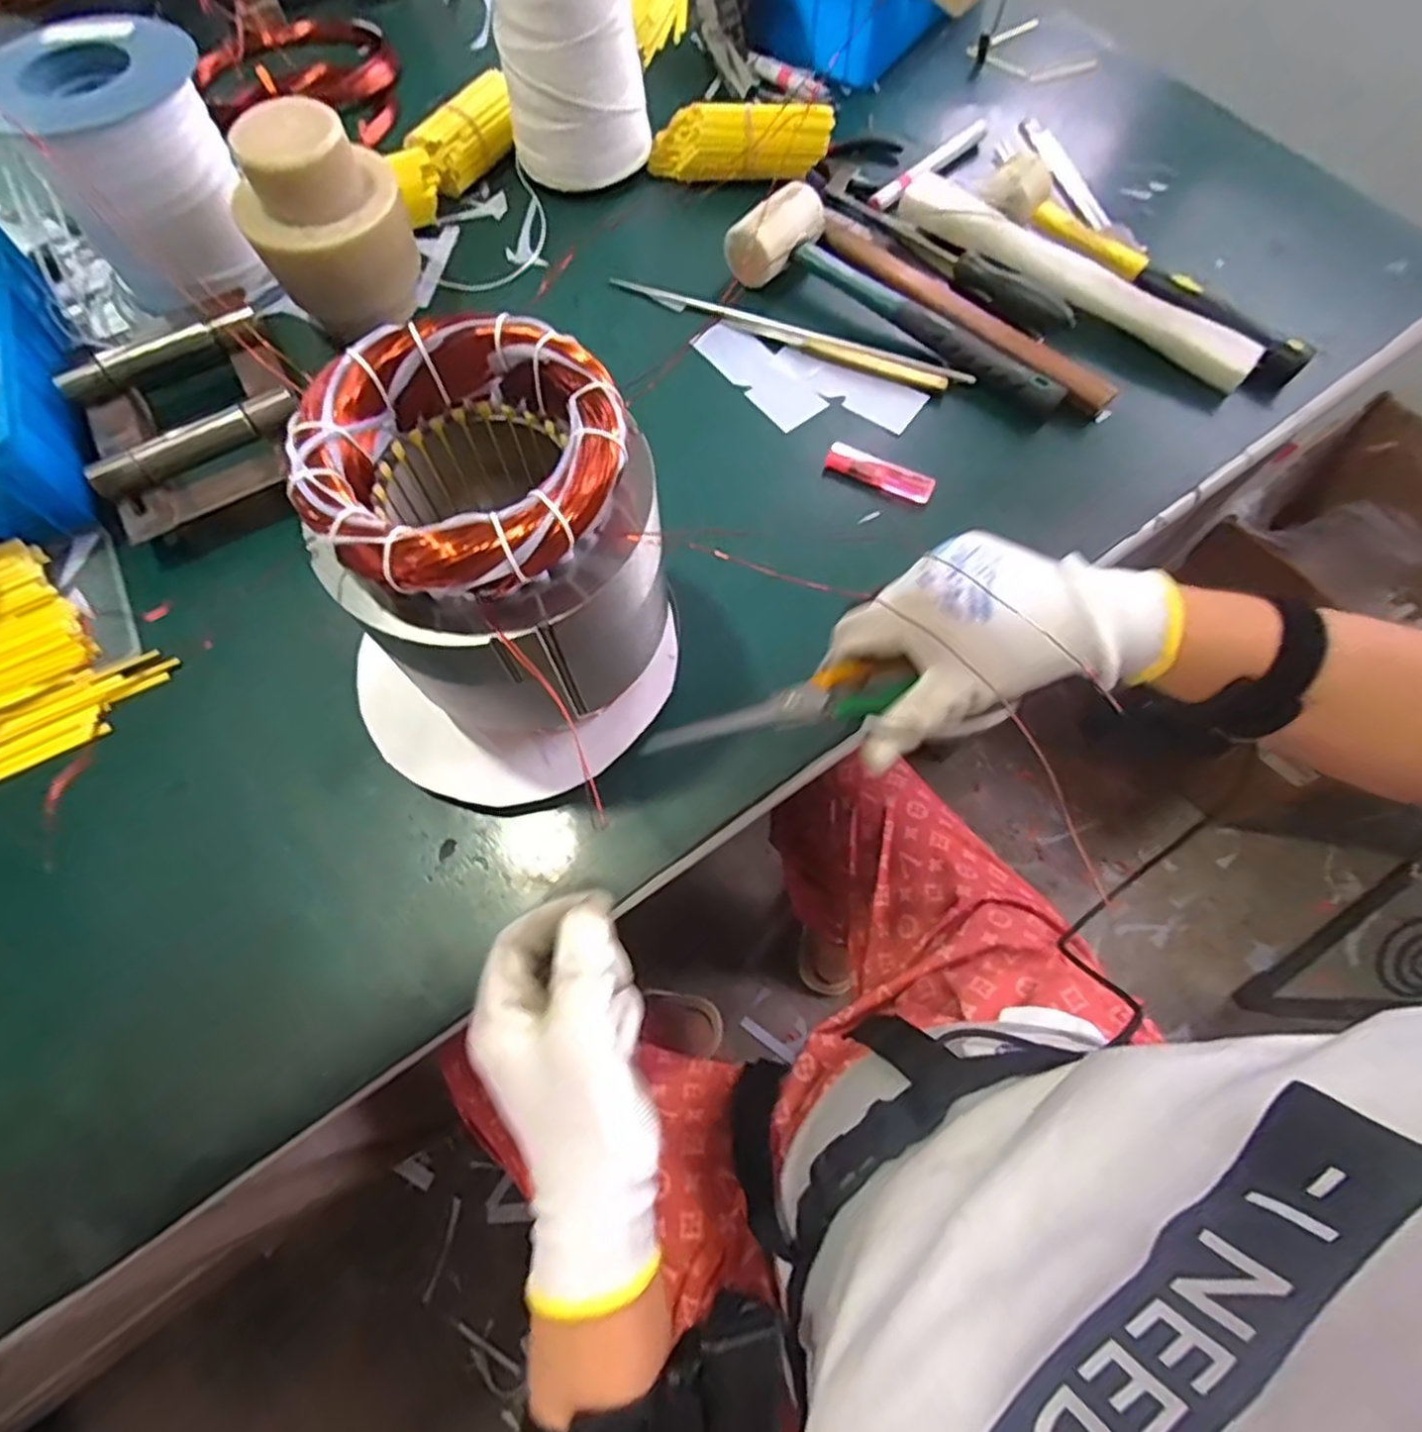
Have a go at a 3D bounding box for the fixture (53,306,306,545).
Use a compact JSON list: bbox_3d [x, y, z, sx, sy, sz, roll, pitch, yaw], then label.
[{"bbox_3d":[-0.356,-0.207,0.491,0.136,0.043,0.167,-31,72,-11],"label":"fixture"}]

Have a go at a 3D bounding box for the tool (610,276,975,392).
[{"bbox_3d":[0.056,-0.298,0.554,0.288,0.009,0.021,23,88,12],"label":"tool"}]

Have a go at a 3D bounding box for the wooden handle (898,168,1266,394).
[{"bbox_3d":[0.278,-0.338,0.547,0.292,0.039,0.033,34,73,13],"label":"wooden handle"}]

